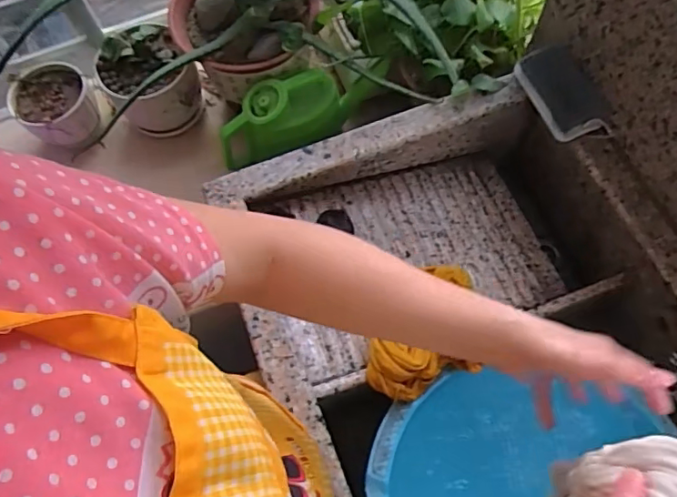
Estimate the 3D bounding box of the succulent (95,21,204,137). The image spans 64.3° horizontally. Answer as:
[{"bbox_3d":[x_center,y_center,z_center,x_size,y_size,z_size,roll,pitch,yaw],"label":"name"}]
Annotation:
[{"bbox_3d":[-0.340,-0.304,0.975,0.153,0.138,0.167,-33,70,-10],"label":"succulent"}]

